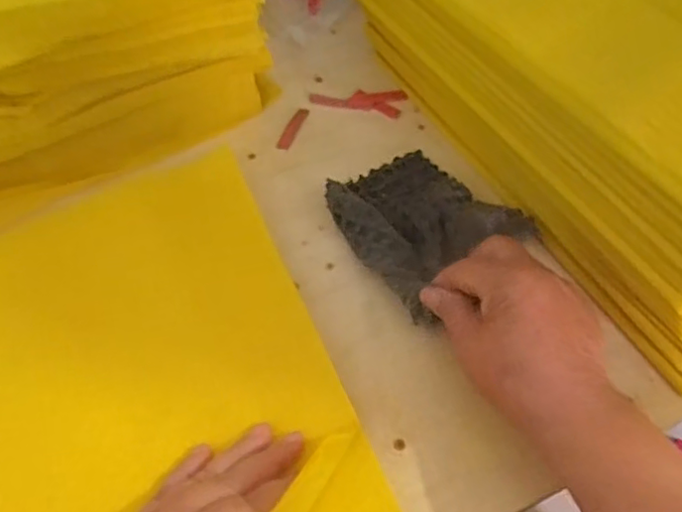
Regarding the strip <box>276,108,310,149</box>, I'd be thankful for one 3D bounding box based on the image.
[{"bbox_3d":[-0.039,-0.105,0.513,0.011,0.004,0.046,16,59,14],"label":"strip"}]

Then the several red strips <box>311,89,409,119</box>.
[{"bbox_3d":[0.015,-0.132,0.525,0.078,0.005,0.031,16,58,14],"label":"several red strips"}]

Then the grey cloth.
[{"bbox_3d":[0.053,-0.026,0.432,0.105,0.031,0.120,-36,61,-19],"label":"grey cloth"}]

